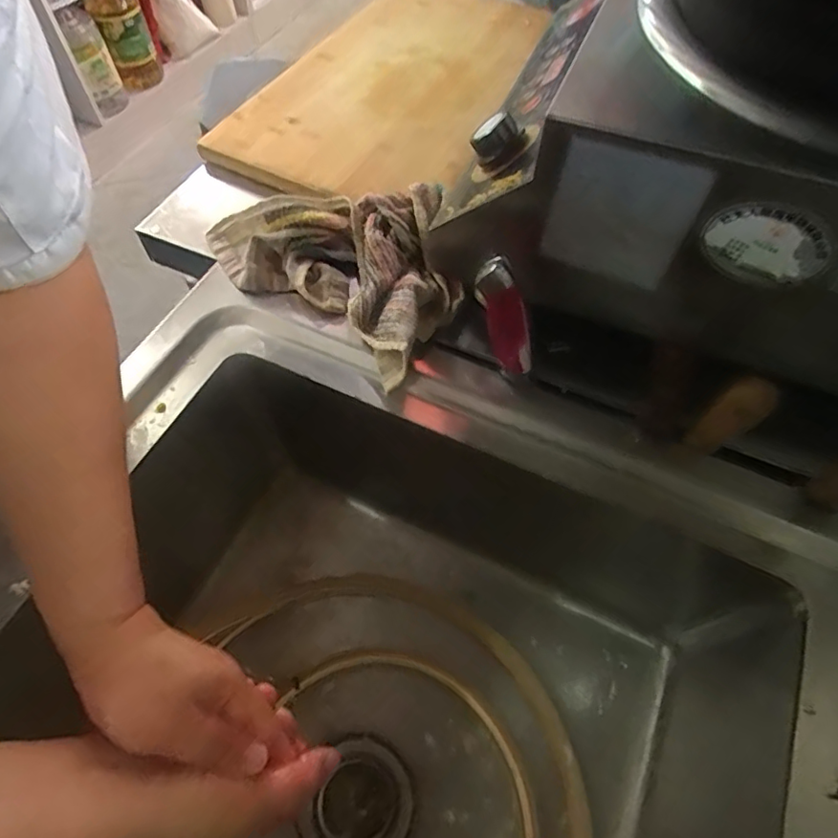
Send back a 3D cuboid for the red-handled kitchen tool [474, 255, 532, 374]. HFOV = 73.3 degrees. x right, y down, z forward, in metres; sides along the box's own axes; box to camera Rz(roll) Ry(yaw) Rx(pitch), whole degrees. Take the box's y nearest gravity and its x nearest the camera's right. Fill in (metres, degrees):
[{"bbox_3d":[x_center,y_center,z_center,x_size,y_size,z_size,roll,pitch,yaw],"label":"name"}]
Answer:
[{"bbox_3d":[0.064,-0.075,0.423,0.012,0.102,0.040,-38,44,-20],"label":"red-handled kitchen tool"}]

